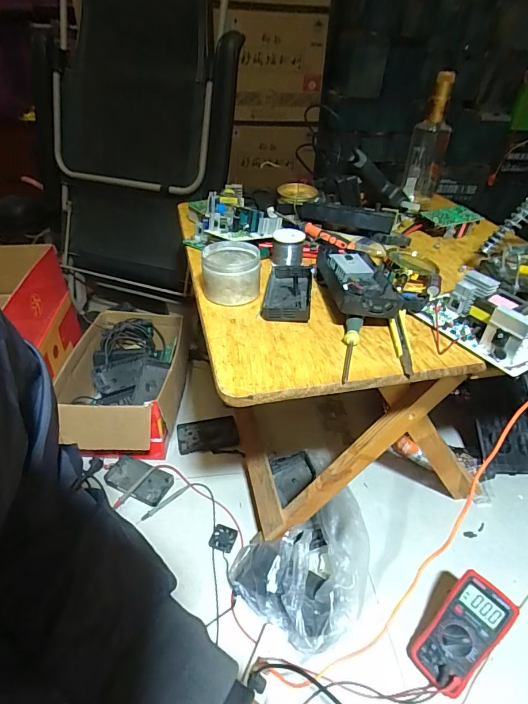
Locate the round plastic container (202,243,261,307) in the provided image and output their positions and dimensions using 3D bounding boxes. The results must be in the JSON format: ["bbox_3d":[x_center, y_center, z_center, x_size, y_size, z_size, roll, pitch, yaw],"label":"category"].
[{"bbox_3d":[-0.047,-0.115,0.588,0.080,0.059,0.085,0,37,-3],"label":"round plastic container"}]

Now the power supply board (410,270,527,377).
[{"bbox_3d":[0.288,-0.045,0.523,0.102,0.059,0.154,-26,45,-31],"label":"power supply board"}]

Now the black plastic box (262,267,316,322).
[{"bbox_3d":[0.037,-0.090,0.589,0.065,0.027,0.133,6,37,6],"label":"black plastic box"}]

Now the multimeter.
[{"bbox_3d":[0.332,0.471,0.685,0.182,0.041,0.090,-48,51,-4],"label":"multimeter"}]

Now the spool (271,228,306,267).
[{"bbox_3d":[0.038,-0.170,0.667,0.053,0.049,0.053,6,37,6],"label":"spool"}]

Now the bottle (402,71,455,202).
[{"bbox_3d":[0.332,-0.421,0.813,0.071,0.222,0.083,14,39,15],"label":"bottle"}]

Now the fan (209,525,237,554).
[{"bbox_3d":[-0.087,0.399,0.869,0.052,0.005,0.053,12,38,14],"label":"fan"}]

